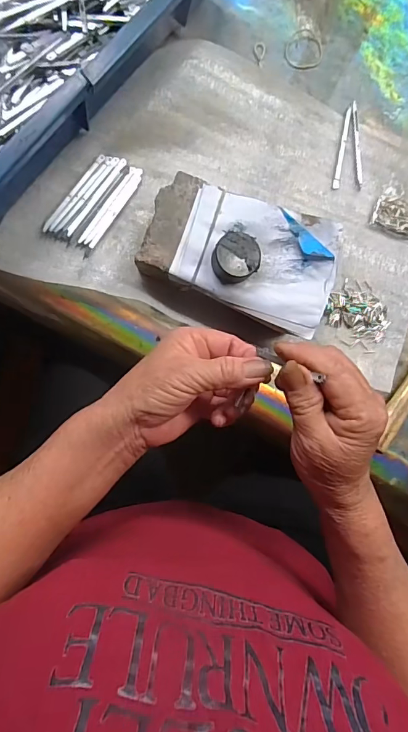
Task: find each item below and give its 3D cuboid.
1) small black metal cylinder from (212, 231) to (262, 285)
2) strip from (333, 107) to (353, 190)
[{"bbox_3d":[0.027,-0.091,0.357,0.038,0.018,0.037,1,86,-8],"label":"small black metal cylinder"},{"bbox_3d":[0.143,-0.224,0.435,0.007,0.004,0.087,12,84,-7],"label":"strip"}]

